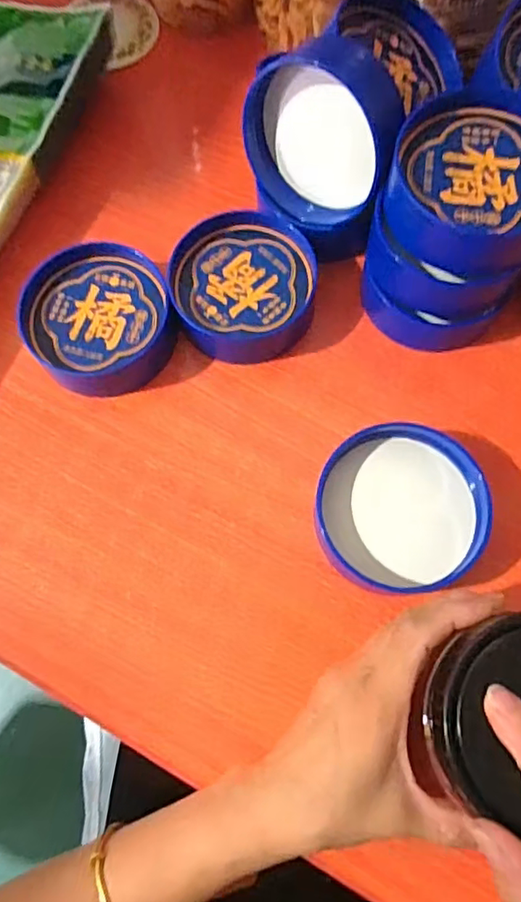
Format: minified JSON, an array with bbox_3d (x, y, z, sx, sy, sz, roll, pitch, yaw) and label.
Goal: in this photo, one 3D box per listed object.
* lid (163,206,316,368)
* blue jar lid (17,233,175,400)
[{"bbox_3d":[-0.013,-0.110,0.373,0.088,0.028,0.099,-14,73,-2],"label":"lid"},{"bbox_3d":[-0.104,-0.088,0.367,0.089,0.027,0.100,-10,73,-1],"label":"blue jar lid"}]

